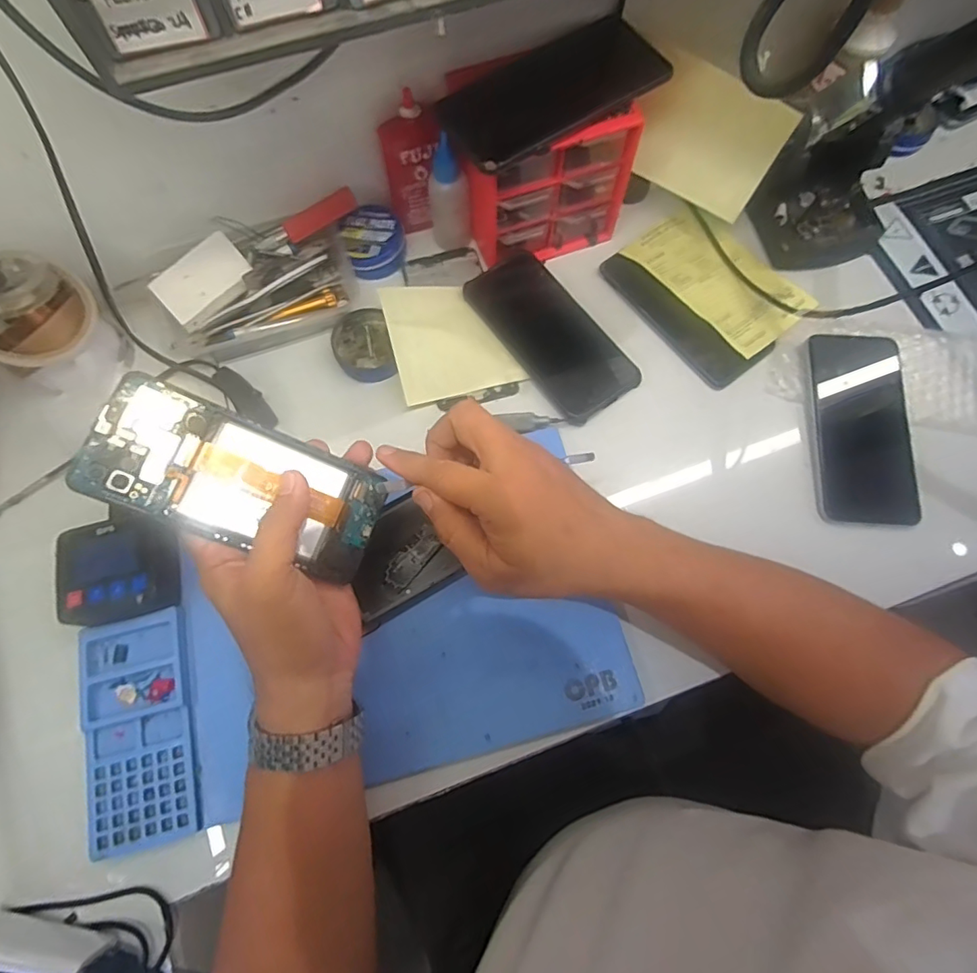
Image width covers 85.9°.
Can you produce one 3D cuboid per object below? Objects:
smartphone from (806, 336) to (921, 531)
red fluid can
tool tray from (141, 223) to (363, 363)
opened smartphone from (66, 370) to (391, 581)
[{"bbox_3d":[0.307,-0.051,0.427,0.080,0.010,0.160,5,73,2],"label":"smartphone"},{"bbox_3d":[-0.063,-0.273,0.452,0.047,0.108,0.021,-22,74,-7],"label":"red fluid can"},{"bbox_3d":[-0.204,-0.177,0.457,0.165,0.036,0.101,-15,73,-5],"label":"tool tray"},{"bbox_3d":[-0.143,-0.003,0.309,0.159,0.011,0.071,23,72,-19],"label":"opened smartphone"}]

